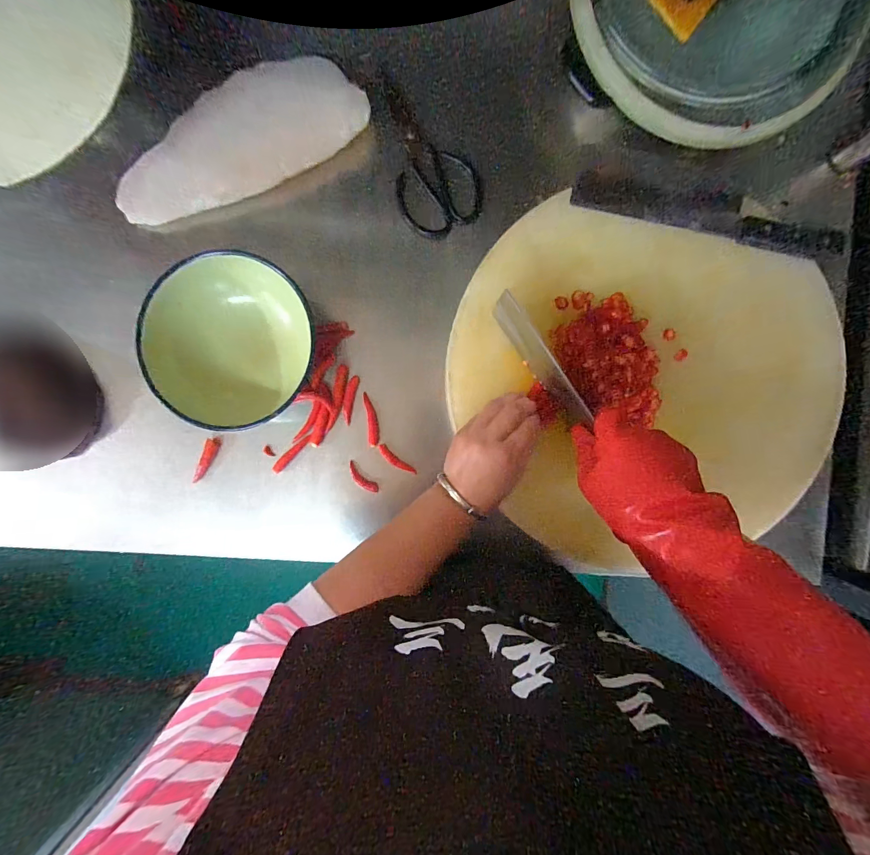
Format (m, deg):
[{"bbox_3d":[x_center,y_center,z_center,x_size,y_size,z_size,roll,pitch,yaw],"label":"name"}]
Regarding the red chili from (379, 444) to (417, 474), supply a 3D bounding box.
[{"bbox_3d":[-0.047,0.041,0.460,0.055,0.011,0.012,40,91,-1],"label":"red chili"}]

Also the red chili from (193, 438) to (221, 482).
[{"bbox_3d":[-0.278,0.040,0.458,0.013,0.008,0.059,23,91,-1],"label":"red chili"}]

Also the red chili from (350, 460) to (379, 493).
[{"bbox_3d":[-0.089,0.063,0.462,0.048,0.013,0.013,43,91,-1],"label":"red chili"}]

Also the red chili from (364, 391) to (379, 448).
[{"bbox_3d":[-0.077,-0.009,0.460,0.014,0.011,0.064,-6,92,0],"label":"red chili"}]

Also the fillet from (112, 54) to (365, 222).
[{"bbox_3d":[-0.224,-0.319,0.427,0.291,0.021,0.117,-33,91,1],"label":"fillet"}]

